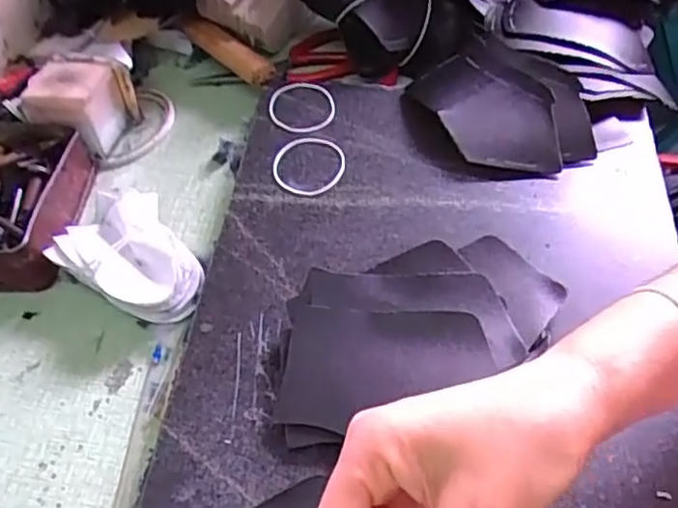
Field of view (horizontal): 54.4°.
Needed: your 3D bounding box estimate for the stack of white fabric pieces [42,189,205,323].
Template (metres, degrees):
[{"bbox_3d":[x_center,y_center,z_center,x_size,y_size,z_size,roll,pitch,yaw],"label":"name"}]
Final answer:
[{"bbox_3d":[-0.134,0.002,0.441,0.104,0.035,0.072,27,59,24],"label":"stack of white fabric pieces"}]

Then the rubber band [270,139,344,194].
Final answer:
[{"bbox_3d":[-0.022,-0.065,0.479,0.053,0.006,0.058,0,51,6],"label":"rubber band"}]

